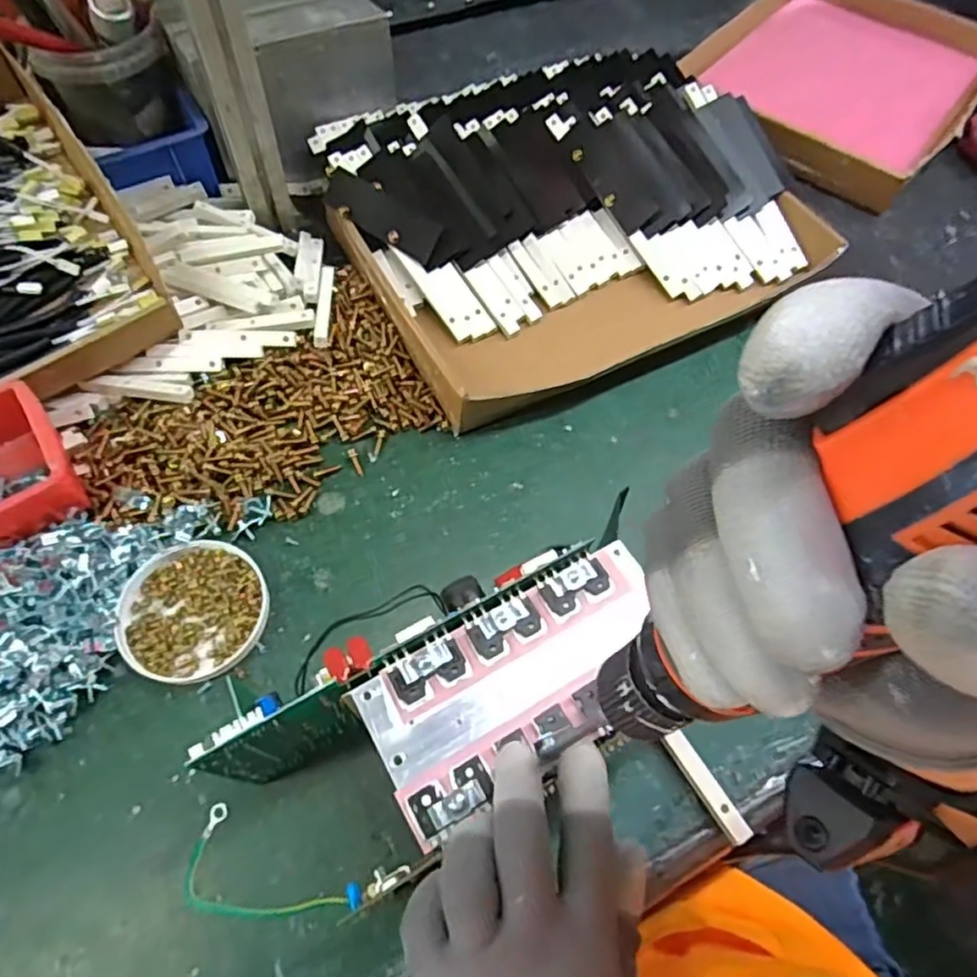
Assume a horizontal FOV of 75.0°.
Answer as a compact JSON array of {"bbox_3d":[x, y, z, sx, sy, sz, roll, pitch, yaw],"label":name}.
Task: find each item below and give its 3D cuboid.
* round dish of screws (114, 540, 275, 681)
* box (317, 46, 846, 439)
[{"bbox_3d":[-0.208,0.085,0.449,0.098,0.013,0.095,2,60,-3],"label":"round dish of screws"},{"bbox_3d":[0.073,-0.284,0.628,0.425,0.079,0.369,-25,65,-17],"label":"box"}]

